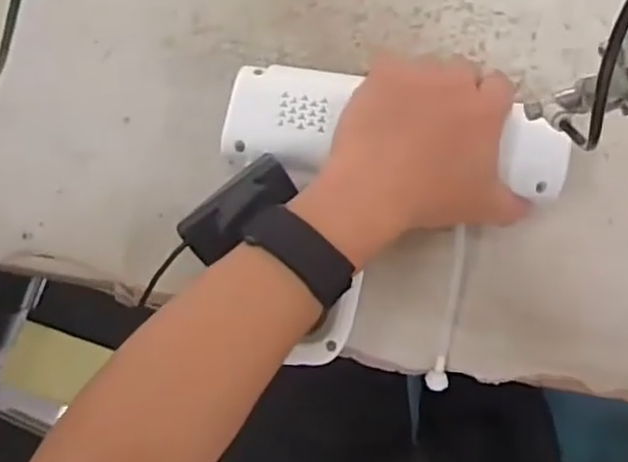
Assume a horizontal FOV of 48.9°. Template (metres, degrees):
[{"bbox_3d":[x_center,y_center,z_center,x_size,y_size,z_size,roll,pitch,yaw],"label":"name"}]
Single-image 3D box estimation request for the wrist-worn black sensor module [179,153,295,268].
[{"bbox_3d":[-0.043,-0.013,0.390,0.069,0.022,0.032,-42,83,-4],"label":"wrist-worn black sensor module"}]

